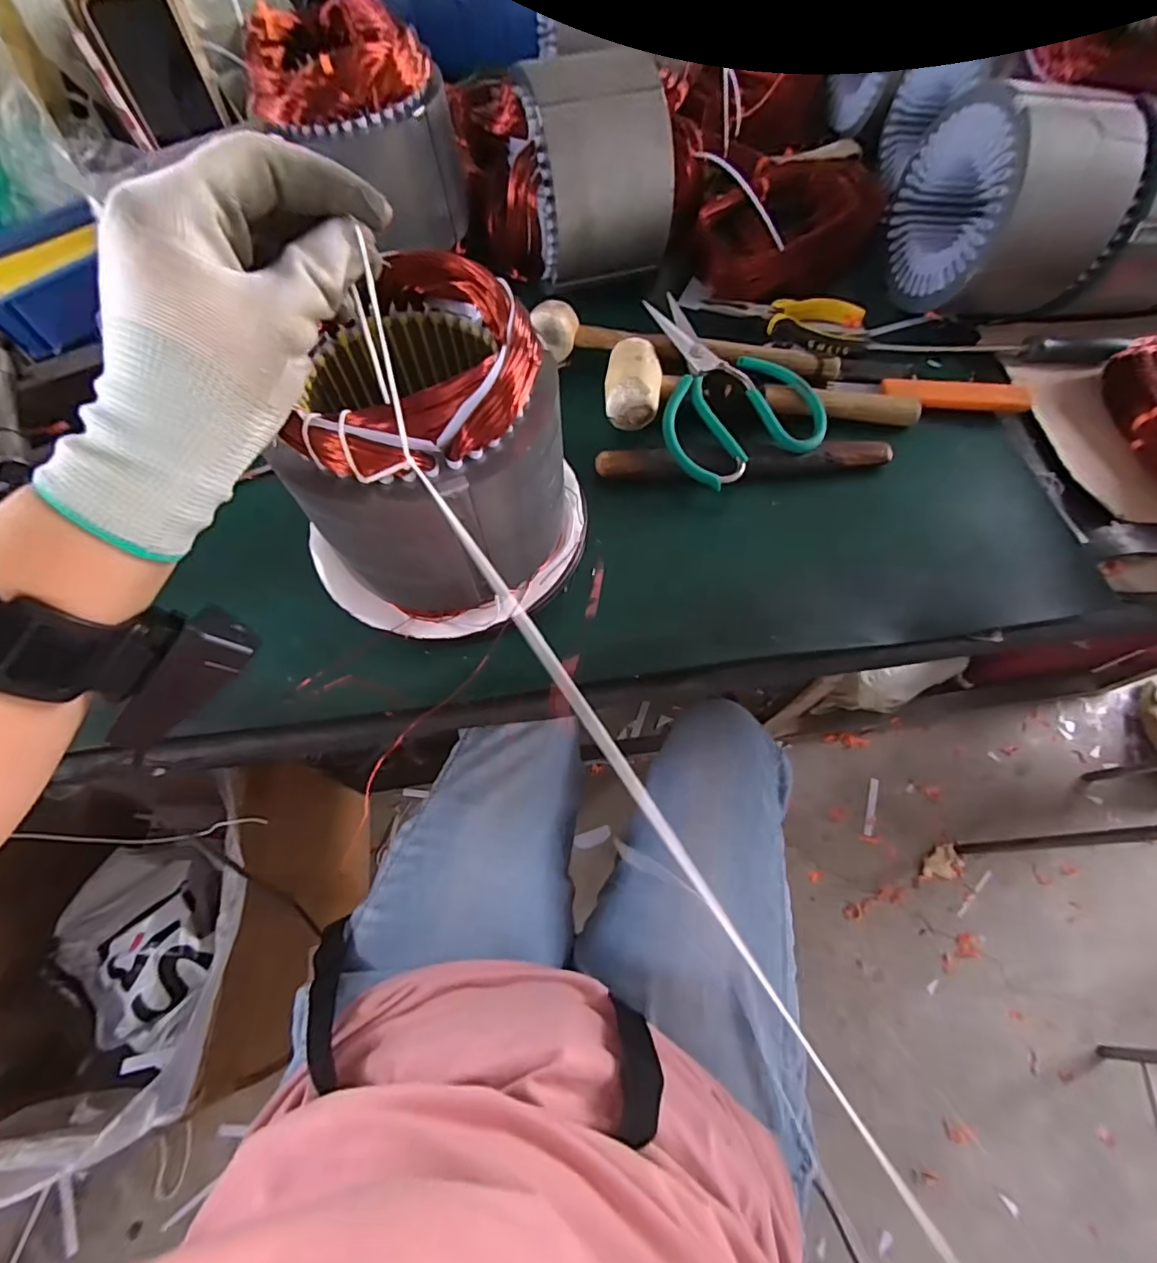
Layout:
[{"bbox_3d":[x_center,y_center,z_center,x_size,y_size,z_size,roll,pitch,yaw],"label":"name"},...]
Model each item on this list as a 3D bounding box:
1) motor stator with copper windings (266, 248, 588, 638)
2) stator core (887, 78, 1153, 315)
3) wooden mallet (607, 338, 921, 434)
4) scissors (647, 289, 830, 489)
[{"bbox_3d":[-0.087,-0.090,0.331,0.139,0.166,0.149,0,65,0],"label":"motor stator with copper windings"},{"bbox_3d":[0.372,-0.374,0.489,0.125,0.131,0.138,-9,65,-4],"label":"stator core"},{"bbox_3d":[0.151,-0.199,0.458,0.258,0.050,0.077,1,65,1],"label":"wooden mallet"},{"bbox_3d":[0.108,-0.200,0.450,0.126,0.034,0.173,-25,67,-11],"label":"scissors"}]

